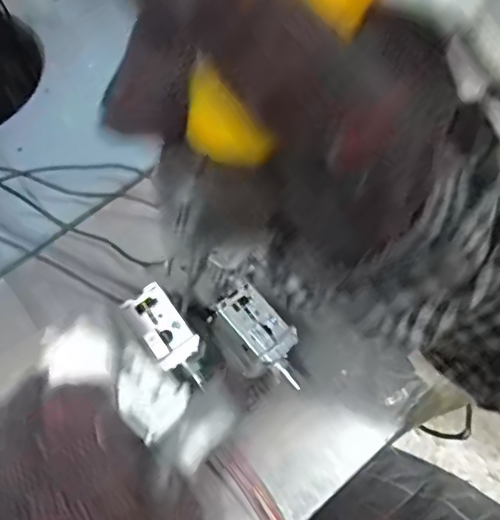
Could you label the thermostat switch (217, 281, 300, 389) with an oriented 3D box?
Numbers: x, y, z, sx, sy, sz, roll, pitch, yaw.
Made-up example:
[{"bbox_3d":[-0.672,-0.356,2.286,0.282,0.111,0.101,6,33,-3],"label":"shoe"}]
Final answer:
[{"bbox_3d":[0.009,0.034,0.269,0.022,0.008,0.050,-40,71,-16],"label":"thermostat switch"}]

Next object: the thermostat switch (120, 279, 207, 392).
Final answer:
[{"bbox_3d":[-0.037,0.034,0.257,0.020,0.010,0.048,-36,70,-14],"label":"thermostat switch"}]

